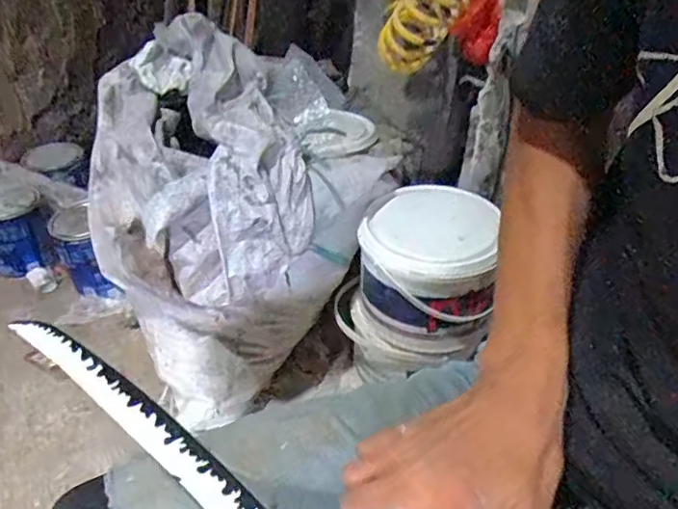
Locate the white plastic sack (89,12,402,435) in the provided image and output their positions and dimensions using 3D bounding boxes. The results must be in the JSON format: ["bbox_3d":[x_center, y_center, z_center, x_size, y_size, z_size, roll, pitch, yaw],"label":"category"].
[{"bbox_3d":[-0.143,-0.065,0.809,0.369,0.361,0.353,-27,46,-35],"label":"white plastic sack"}]

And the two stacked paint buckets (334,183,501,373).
[{"bbox_3d":[0.099,0.030,0.761,0.191,0.198,0.185,8,36,6],"label":"two stacked paint buckets"}]

